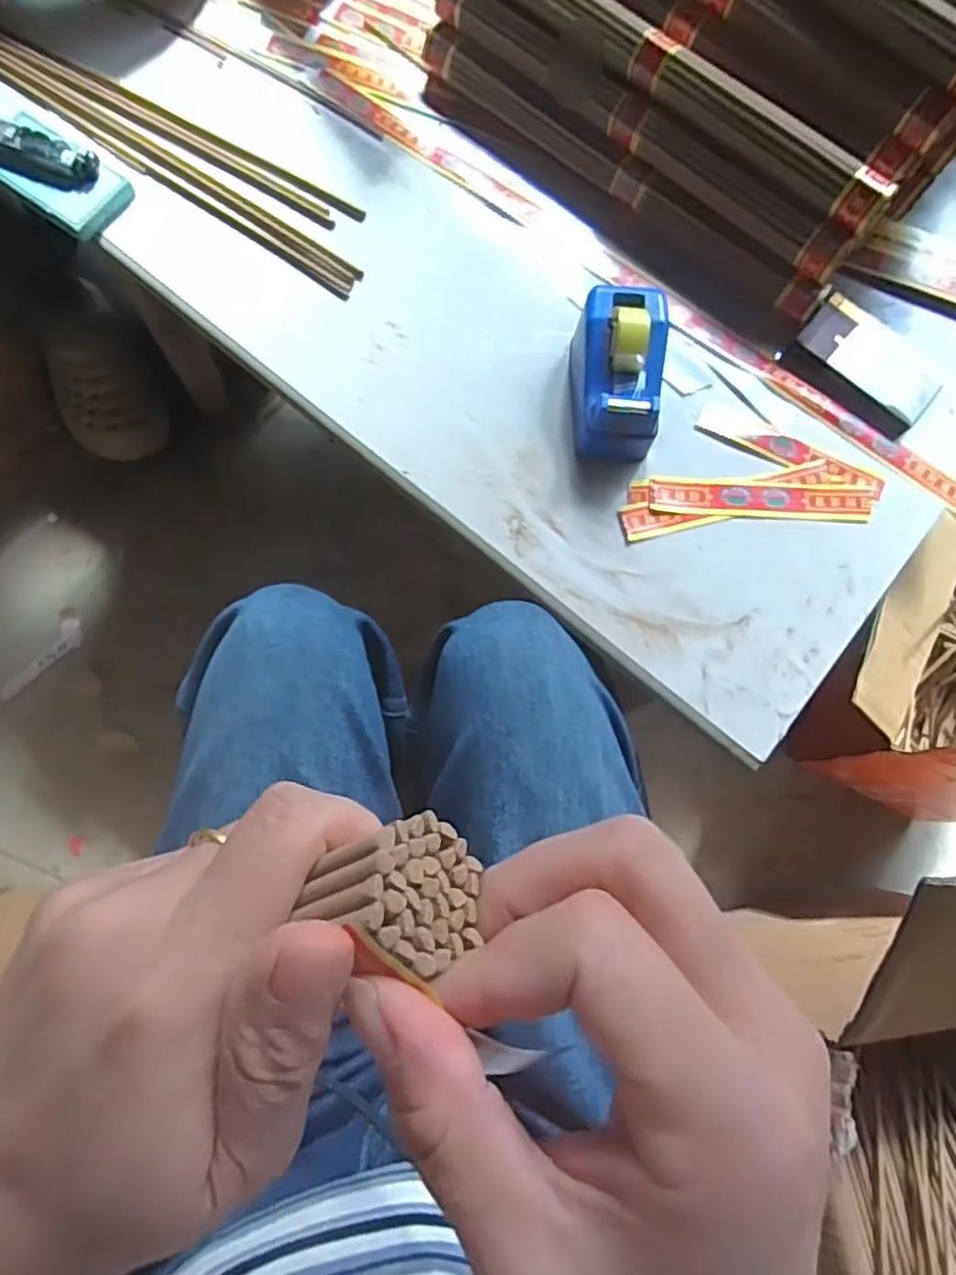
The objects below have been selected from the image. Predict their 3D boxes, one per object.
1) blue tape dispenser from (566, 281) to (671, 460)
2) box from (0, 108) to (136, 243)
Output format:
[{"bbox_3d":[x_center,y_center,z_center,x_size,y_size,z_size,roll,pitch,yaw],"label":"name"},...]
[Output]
[{"bbox_3d":[0.093,-0.172,0.450,0.058,0.056,0.107,3,78,-1],"label":"blue tape dispenser"},{"bbox_3d":[-0.300,-0.328,0.485,0.095,0.026,0.054,33,79,5],"label":"box"}]

